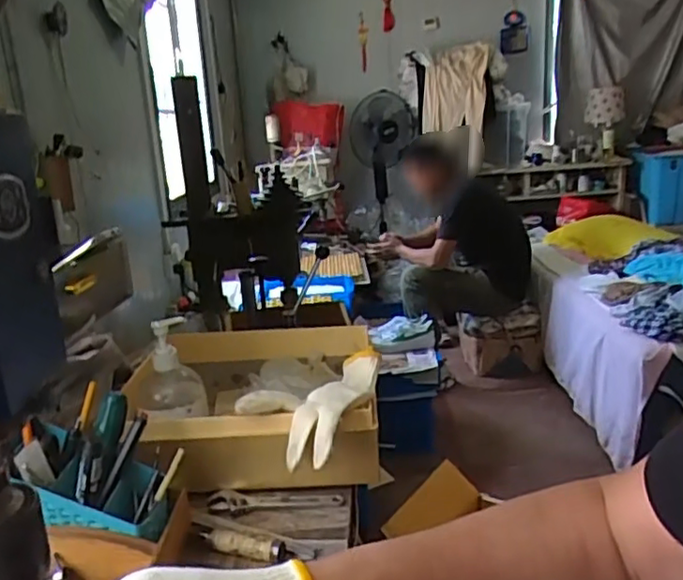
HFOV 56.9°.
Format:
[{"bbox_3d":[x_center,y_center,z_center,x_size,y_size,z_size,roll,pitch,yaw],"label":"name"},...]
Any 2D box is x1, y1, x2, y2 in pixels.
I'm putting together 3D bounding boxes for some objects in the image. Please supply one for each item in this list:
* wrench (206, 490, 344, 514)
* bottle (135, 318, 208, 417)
[{"bbox_3d":[-0.073,0.232,0.685,0.145,0.012,0.038,-2,16,7],"label":"wrench"},{"bbox_3d":[-0.207,0.100,0.765,0.081,0.127,0.058,-9,17,-16],"label":"bottle"}]

